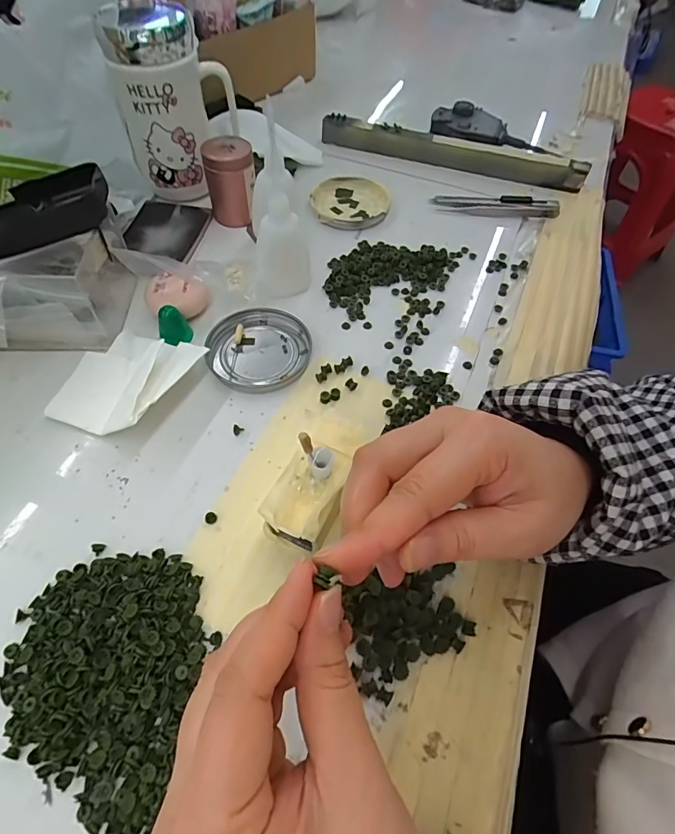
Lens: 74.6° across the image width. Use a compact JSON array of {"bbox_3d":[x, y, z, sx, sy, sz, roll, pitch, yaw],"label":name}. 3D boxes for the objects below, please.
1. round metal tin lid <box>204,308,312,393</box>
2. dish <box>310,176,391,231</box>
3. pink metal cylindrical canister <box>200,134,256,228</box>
[{"bbox_3d":[-0.060,-0.052,0.343,0.078,0.011,0.075,2,57,-3],"label":"round metal tin lid"},{"bbox_3d":[0.014,-0.224,0.458,0.077,0.010,0.082,2,57,-3],"label":"dish"},{"bbox_3d":[-0.099,-0.220,0.415,0.044,0.064,0.037,-9,58,-9],"label":"pink metal cylindrical canister"}]

